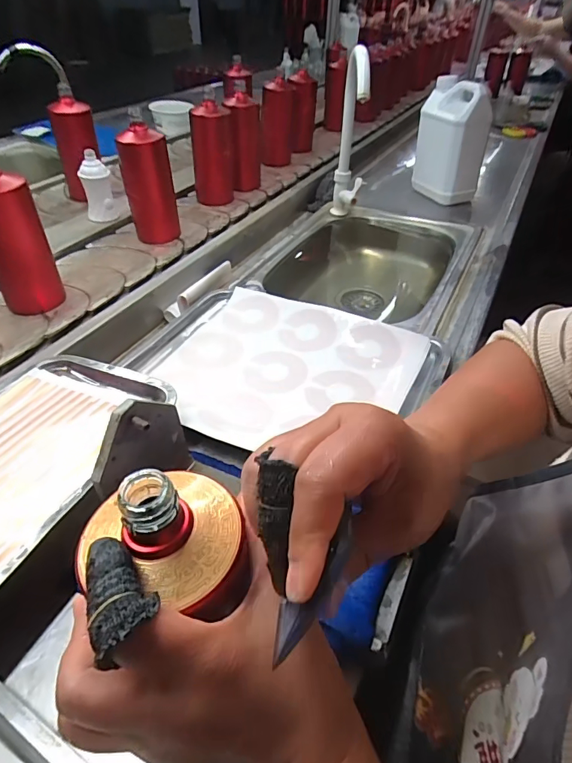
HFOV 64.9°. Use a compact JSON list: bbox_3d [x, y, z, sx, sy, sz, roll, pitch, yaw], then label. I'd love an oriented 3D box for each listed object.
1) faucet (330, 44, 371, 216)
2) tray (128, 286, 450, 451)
[{"bbox_3d":[0.128,-0.457,0.862,0.053,0.308,0.097,4,62,2],"label":"faucet"},{"bbox_3d":[-0.007,-0.017,0.578,0.359,0.033,0.281,20,44,19],"label":"tray"}]

